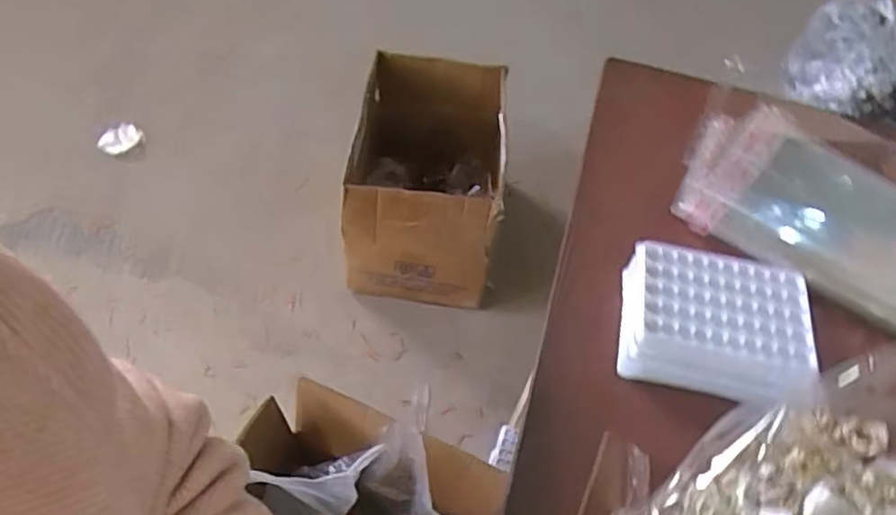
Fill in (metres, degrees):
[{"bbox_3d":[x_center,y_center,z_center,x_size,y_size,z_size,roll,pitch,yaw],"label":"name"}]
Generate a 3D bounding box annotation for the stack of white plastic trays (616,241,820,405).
[{"bbox_3d":[0.194,0.050,0.494,0.131,0.037,0.106,13,55,4],"label":"stack of white plastic trays"}]

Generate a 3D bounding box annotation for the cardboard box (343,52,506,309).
[{"bbox_3d":[-0.041,-0.157,1.326,0.271,0.293,0.420,6,55,-1],"label":"cardboard box"}]

